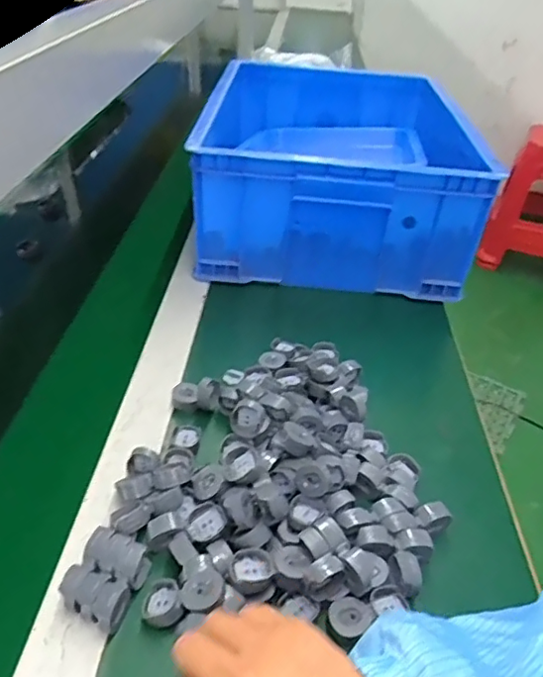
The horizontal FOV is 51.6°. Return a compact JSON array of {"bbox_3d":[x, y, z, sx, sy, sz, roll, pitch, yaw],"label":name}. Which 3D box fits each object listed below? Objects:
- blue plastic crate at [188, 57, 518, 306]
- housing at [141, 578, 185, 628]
[{"bbox_3d":[0.077,-0.254,0.818,0.356,0.162,0.457,4,37,0],"label":"blue plastic crate"},{"bbox_3d":[-0.072,0.173,0.366,0.025,0.017,0.027,3,37,-2],"label":"housing"}]

